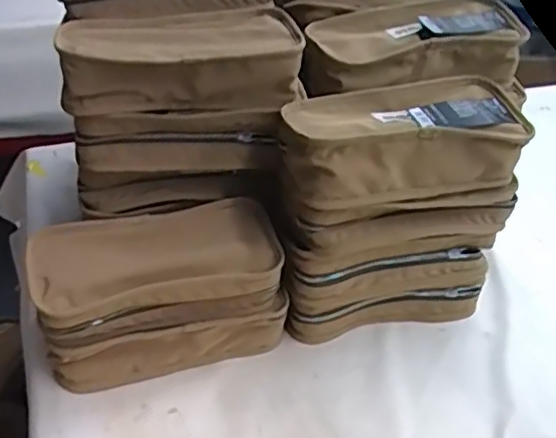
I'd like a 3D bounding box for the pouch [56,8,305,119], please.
[{"bbox_3d":[-0.078,-0.125,0.496,0.186,0.058,0.097,-2,32,-6],"label":"pouch"}]

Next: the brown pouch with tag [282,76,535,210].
[{"bbox_3d":[0.096,-0.062,0.488,0.190,0.058,0.091,-7,33,-15],"label":"brown pouch with tag"}]

